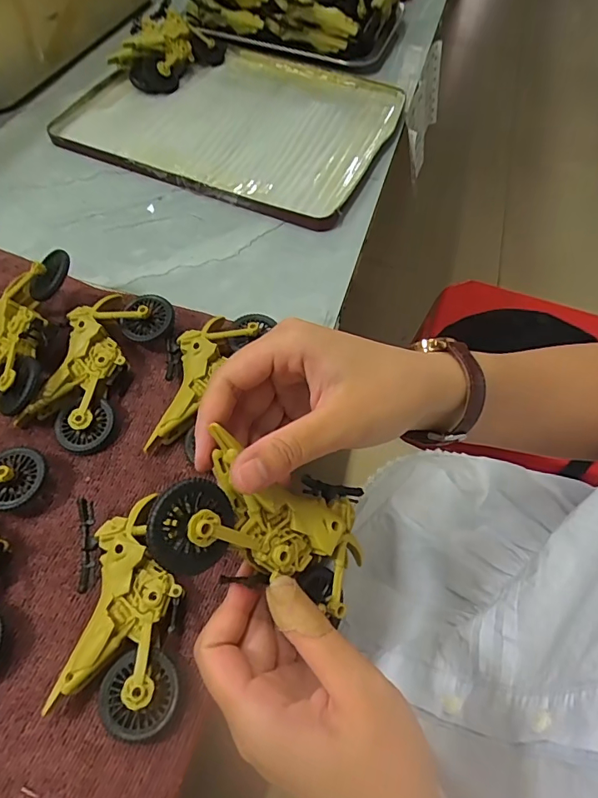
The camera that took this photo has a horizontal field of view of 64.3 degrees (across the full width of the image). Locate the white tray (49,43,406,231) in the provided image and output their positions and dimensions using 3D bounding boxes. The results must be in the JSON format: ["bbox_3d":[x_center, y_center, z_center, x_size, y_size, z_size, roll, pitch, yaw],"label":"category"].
[{"bbox_3d":[-0.061,-0.286,0.484,0.291,0.020,0.233,20,60,7],"label":"white tray"}]

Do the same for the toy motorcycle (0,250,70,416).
[{"bbox_3d":[-0.180,-0.044,0.312,0.052,0.026,0.115,-5,66,17],"label":"toy motorcycle"}]

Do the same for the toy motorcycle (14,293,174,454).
[{"bbox_3d":[-0.132,-0.024,0.312,0.057,0.028,0.111,20,60,7],"label":"toy motorcycle"}]

